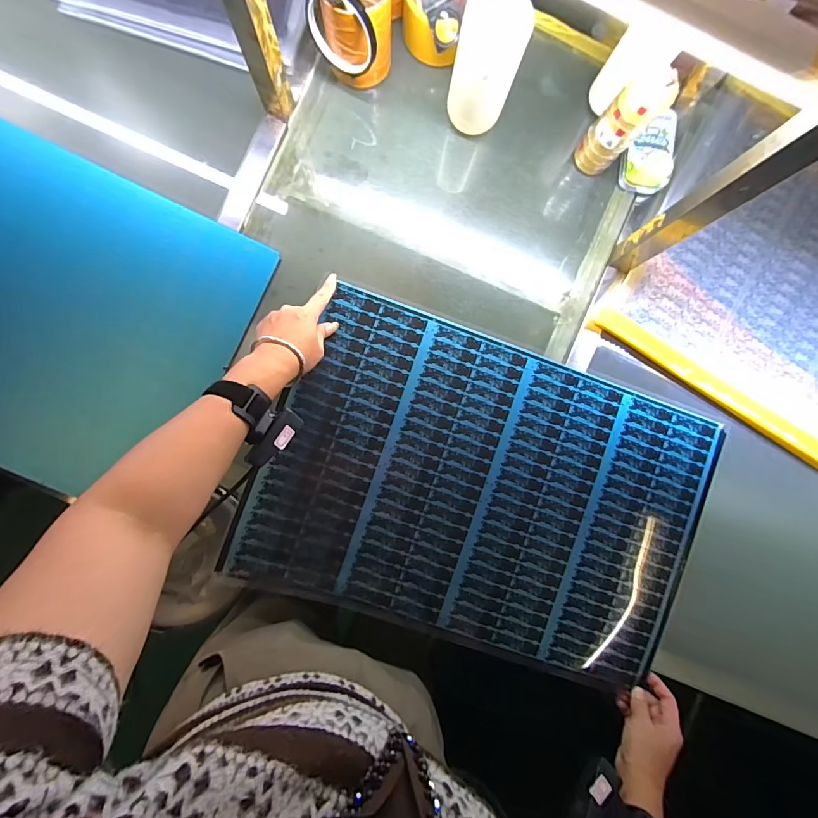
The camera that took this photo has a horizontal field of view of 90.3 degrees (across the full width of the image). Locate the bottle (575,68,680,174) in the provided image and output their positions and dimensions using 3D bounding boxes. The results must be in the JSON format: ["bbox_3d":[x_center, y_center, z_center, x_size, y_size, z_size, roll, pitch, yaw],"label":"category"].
[{"bbox_3d":[0.256,-0.344,0.498,0.044,0.146,0.049,-44,93,-3],"label":"bottle"}]

